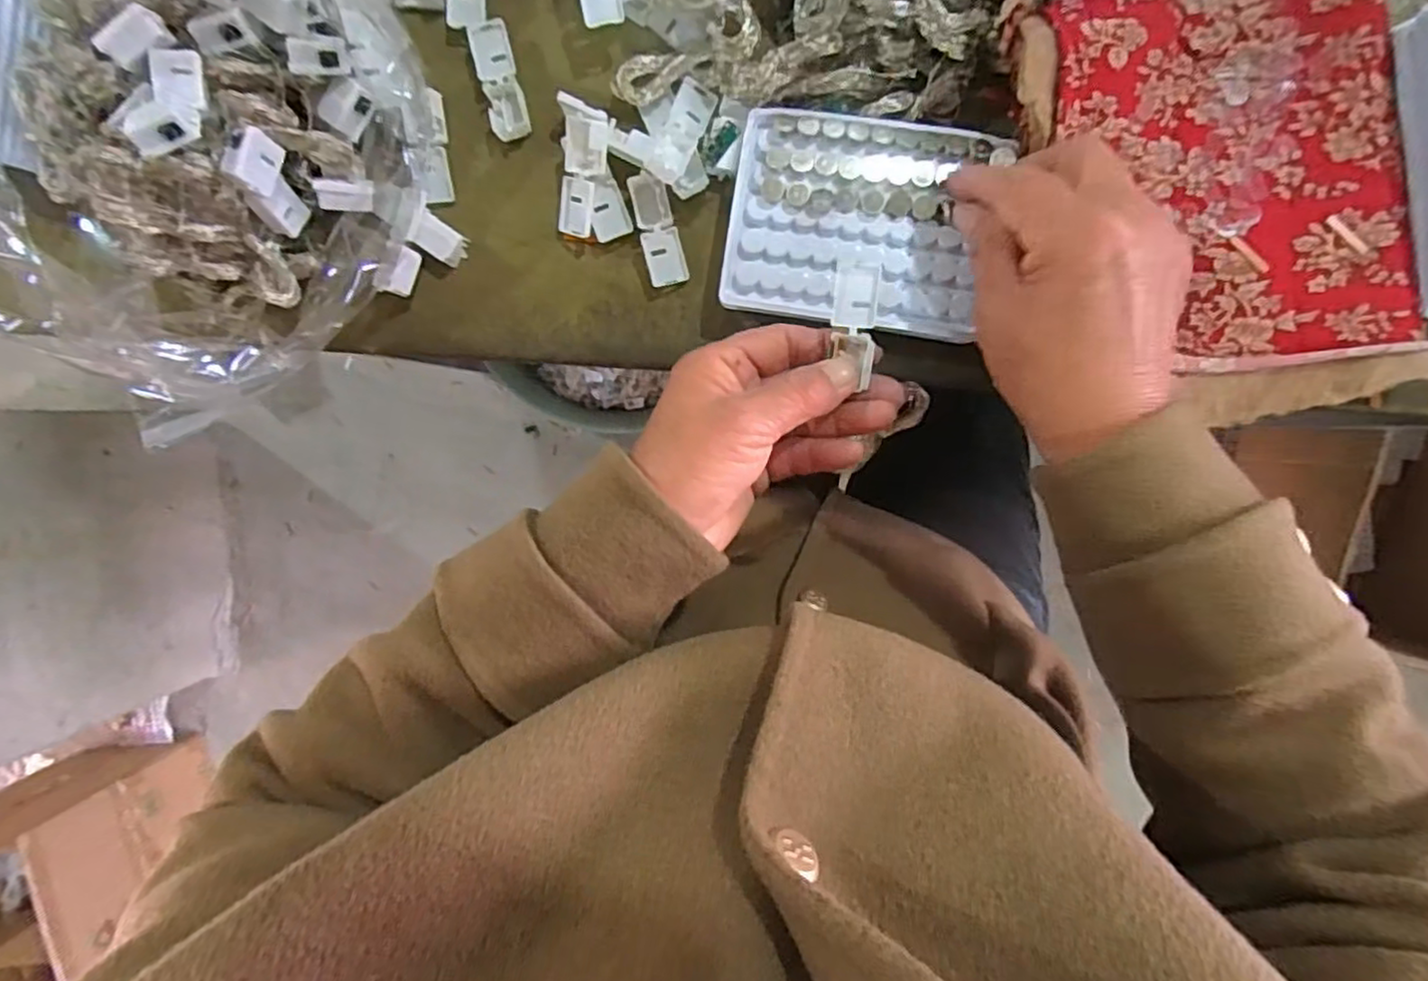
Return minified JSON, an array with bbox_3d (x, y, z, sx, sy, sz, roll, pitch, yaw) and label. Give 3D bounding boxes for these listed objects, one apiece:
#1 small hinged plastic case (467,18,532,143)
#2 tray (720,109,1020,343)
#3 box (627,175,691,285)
[{"bbox_3d":[-0.111,-0.213,0.350,0.019,0.008,0.058,-14,95,8],"label":"small hinged plastic case"},{"bbox_3d":[0.068,-0.127,0.324,0.118,0.009,0.093,10,97,5],"label":"tray"},{"bbox_3d":[-0.029,-0.134,0.348,0.019,0.010,0.054,-15,94,8],"label":"box"}]

